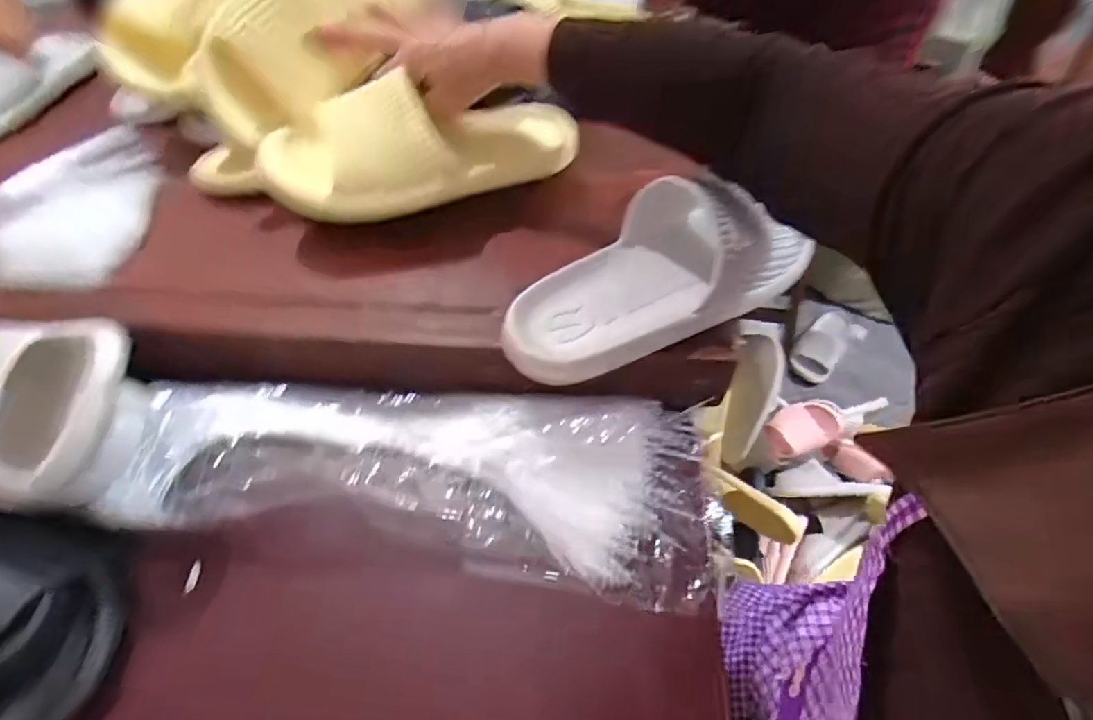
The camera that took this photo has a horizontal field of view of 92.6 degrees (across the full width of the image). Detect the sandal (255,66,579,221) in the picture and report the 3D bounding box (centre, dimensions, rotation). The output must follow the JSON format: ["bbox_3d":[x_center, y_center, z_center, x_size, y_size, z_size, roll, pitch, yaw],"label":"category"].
[{"bbox_3d":[-0.094,-0.184,0.437,0.259,0.090,0.074,-22,55,-27],"label":"sandal"}]

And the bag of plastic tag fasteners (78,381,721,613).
[{"bbox_3d":[-0.095,0.079,0.374,0.431,0.055,0.136,4,53,4],"label":"bag of plastic tag fasteners"}]

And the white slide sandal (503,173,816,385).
[{"bbox_3d":[0.070,-0.067,0.377,0.226,0.063,0.107,-24,56,-17],"label":"white slide sandal"}]

